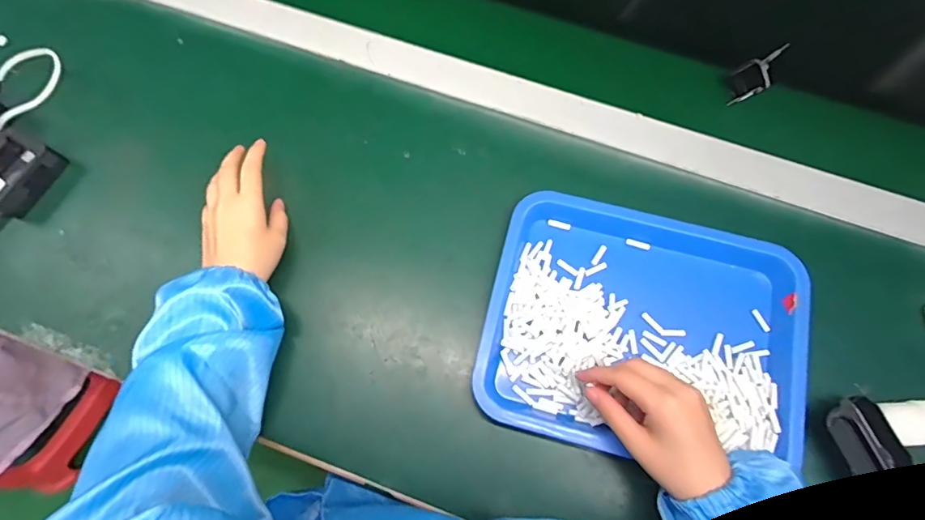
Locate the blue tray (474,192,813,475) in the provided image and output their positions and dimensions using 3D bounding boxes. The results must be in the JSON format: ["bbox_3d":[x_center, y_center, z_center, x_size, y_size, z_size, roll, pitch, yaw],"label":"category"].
[{"bbox_3d":[0.166,0.065,0.461,0.281,0.037,0.217,13,74,4],"label":"blue tray"}]

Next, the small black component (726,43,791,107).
[{"bbox_3d":[0.330,-0.210,0.552,0.040,0.018,0.097,40,77,11],"label":"small black component"}]

